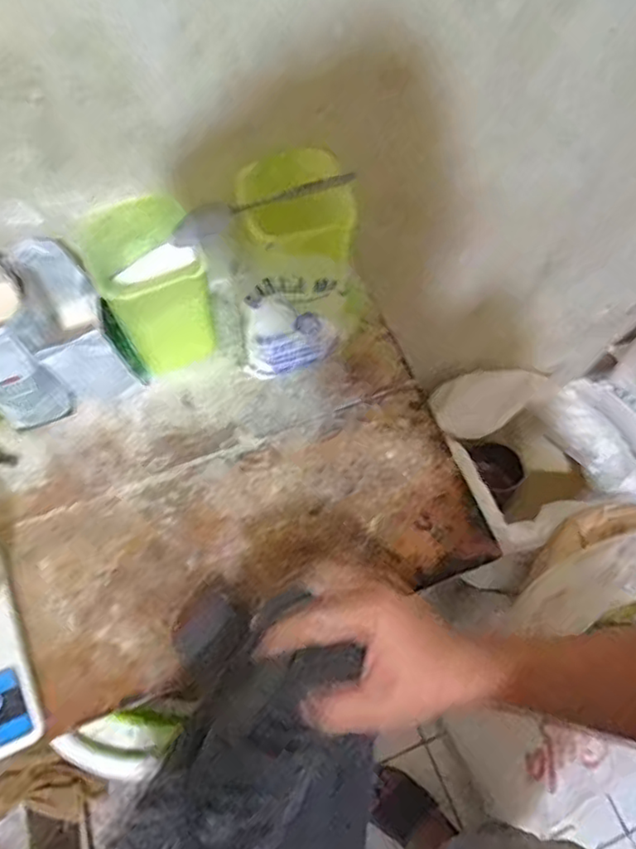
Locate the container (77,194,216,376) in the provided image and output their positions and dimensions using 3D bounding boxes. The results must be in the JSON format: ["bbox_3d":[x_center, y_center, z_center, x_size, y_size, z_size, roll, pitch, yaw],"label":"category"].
[{"bbox_3d":[-0.156,-0.125,0.623,0.100,0.145,0.099,-21,67,-10],"label":"container"}]

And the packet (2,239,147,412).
[{"bbox_3d":[-0.231,-0.085,0.613,0.077,0.151,0.124,-34,70,-14],"label":"packet"}]

